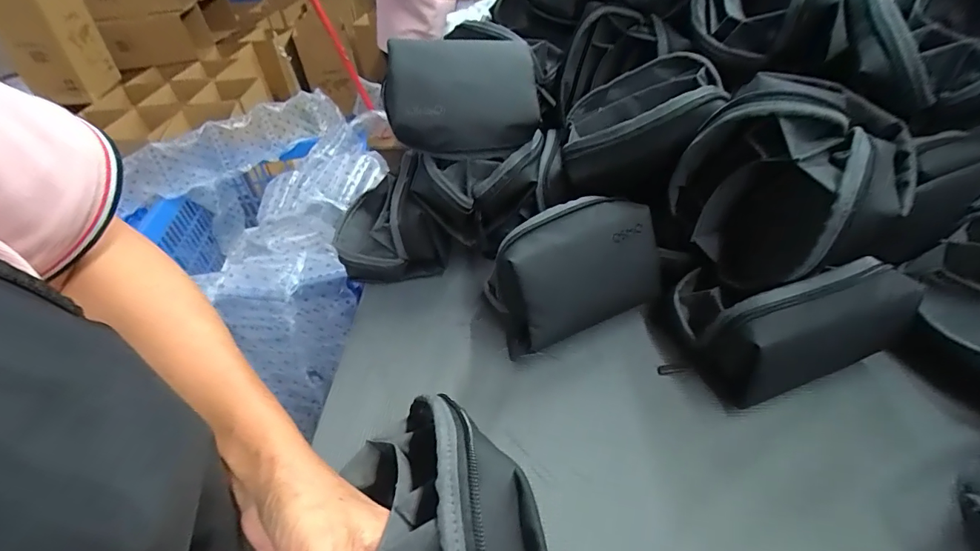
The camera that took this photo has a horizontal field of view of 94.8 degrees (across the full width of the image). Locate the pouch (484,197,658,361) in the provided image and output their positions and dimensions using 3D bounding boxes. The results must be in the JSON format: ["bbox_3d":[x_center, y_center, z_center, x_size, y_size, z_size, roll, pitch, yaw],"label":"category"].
[{"bbox_3d":[0.081,-0.004,0.459,0.157,0.139,0.099,-22,44,-18],"label":"pouch"}]

